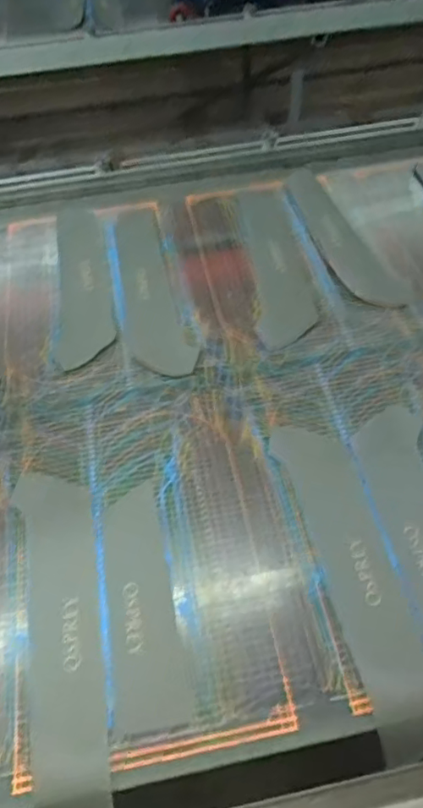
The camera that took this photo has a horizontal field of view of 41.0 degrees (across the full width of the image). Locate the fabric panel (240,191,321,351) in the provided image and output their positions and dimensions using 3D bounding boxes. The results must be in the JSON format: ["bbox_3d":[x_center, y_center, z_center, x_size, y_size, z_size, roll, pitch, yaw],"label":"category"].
[{"bbox_3d":[0.125,-0.262,1.080,0.116,0.031,0.384,-4,57,-3],"label":"fabric panel"}]

